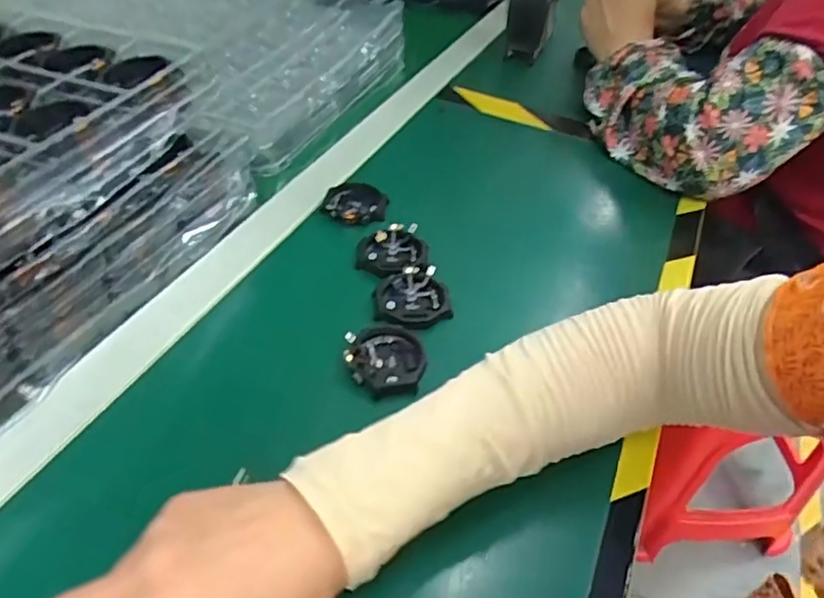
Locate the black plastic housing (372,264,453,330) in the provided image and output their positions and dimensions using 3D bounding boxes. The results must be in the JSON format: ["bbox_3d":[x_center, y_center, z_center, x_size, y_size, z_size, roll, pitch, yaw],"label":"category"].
[{"bbox_3d":[0.000,-0.002,0.410,0.052,0.010,0.052,-3,44,-7],"label":"black plastic housing"}]

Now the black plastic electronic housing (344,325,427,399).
[{"bbox_3d":[-0.017,0.038,0.374,0.050,0.011,0.054,1,44,-3],"label":"black plastic electronic housing"}]

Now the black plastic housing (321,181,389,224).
[{"bbox_3d":[-0.047,-0.082,0.488,0.052,0.010,0.047,5,44,1],"label":"black plastic housing"}]

